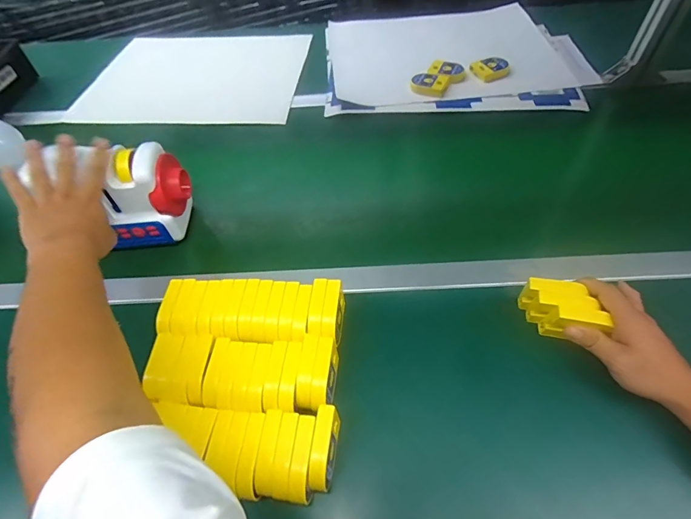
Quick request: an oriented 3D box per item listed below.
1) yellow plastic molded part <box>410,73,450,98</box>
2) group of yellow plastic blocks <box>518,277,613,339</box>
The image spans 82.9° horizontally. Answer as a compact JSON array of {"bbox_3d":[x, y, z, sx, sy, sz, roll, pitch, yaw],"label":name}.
[{"bbox_3d":[0.161,-0.341,0.763,0.070,0.016,0.053,18,57,17],"label":"yellow plastic molded part"},{"bbox_3d":[0.247,0.059,0.451,0.074,0.053,0.051,6,54,8],"label":"group of yellow plastic blocks"}]

